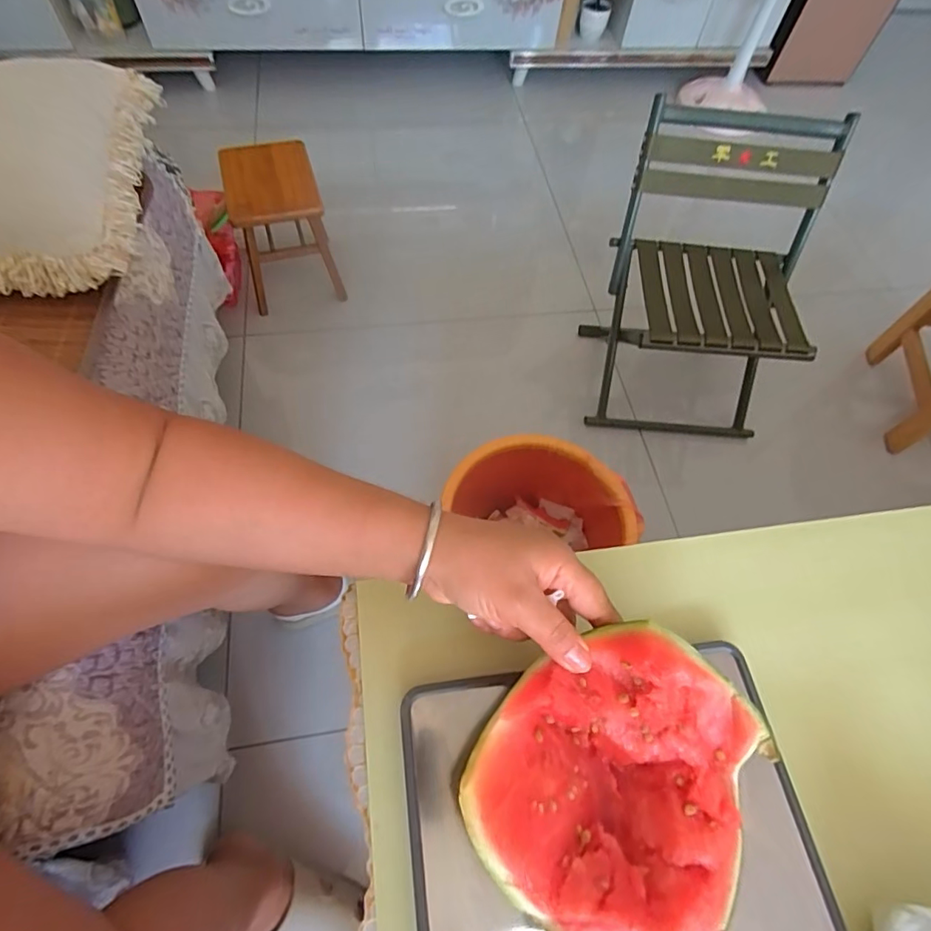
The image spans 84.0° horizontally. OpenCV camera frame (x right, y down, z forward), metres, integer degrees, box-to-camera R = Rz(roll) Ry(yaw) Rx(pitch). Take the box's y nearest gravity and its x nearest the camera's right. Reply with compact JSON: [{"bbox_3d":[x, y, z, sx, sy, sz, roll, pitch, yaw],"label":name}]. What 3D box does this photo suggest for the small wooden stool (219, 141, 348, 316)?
[{"bbox_3d":[-0.383,-0.497,1.092,0.183,0.241,0.209,-14,64,-11],"label":"small wooden stool"}]

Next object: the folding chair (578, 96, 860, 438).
[{"bbox_3d":[0.437,-0.326,0.962,0.337,0.413,0.399,6,62,-1],"label":"folding chair"}]

